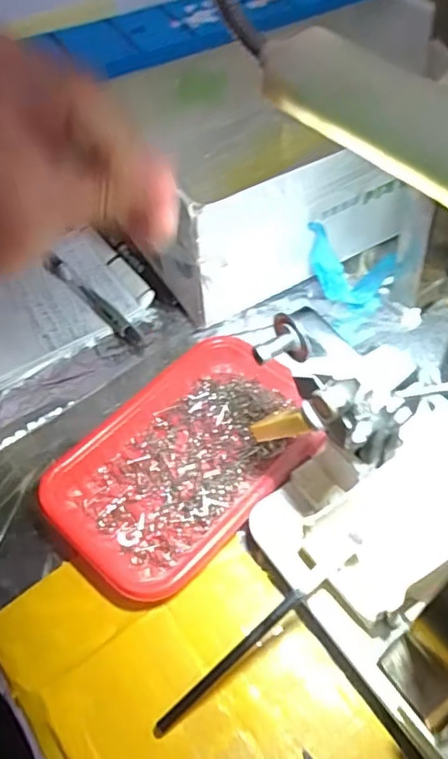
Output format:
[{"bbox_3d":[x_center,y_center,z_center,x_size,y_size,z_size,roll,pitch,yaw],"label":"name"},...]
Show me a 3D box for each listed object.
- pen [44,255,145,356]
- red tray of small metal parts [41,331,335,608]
[{"bbox_3d":[-0.099,-0.060,0.452,0.012,0.011,0.119,-38,58,-21],"label":"pen"},{"bbox_3d":[-0.021,0.048,0.361,0.108,0.021,0.162,36,64,29],"label":"red tray of small metal parts"}]

